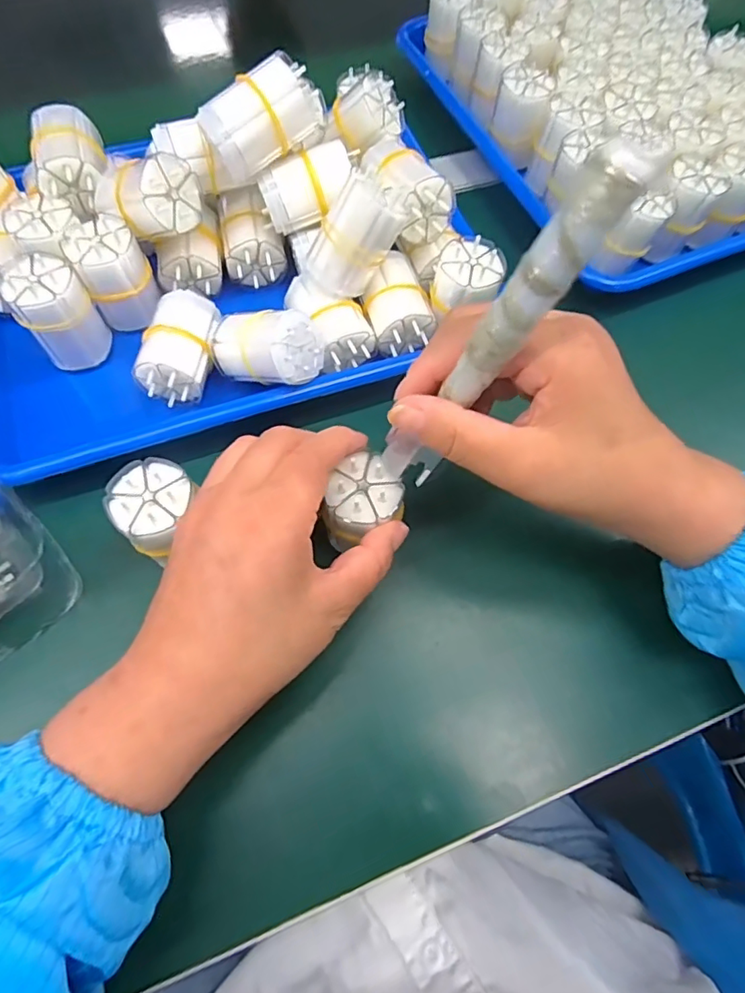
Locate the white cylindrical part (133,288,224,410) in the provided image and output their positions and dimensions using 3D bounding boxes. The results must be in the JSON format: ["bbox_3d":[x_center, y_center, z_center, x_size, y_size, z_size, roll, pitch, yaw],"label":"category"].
[{"bbox_3d":[-0.114,-0.089,0.317,0.035,0.030,0.065,7,66,1],"label":"white cylindrical part"}]

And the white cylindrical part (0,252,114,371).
[{"bbox_3d":[-0.182,-0.107,0.310,0.037,0.058,0.034,-29,70,-14],"label":"white cylindrical part"}]

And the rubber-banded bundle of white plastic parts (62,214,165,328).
[{"bbox_3d":[-0.154,-0.134,0.322,0.038,0.055,0.032,-25,69,-13],"label":"rubber-banded bundle of white plastic parts"}]

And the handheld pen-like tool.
[{"bbox_3d":[0.041,-0.051,0.191,0.016,0.149,0.018,-13,65,-31],"label":"handheld pen-like tool"}]

